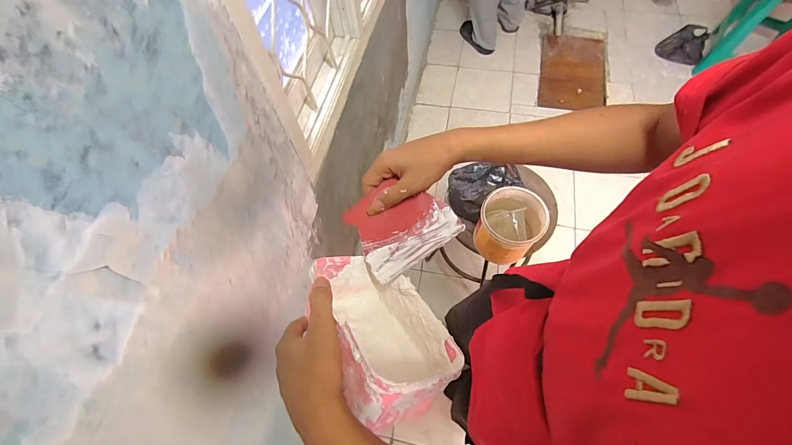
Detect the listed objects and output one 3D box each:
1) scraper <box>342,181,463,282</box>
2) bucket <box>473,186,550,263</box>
[{"bbox_3d":[0.005,0.000,0.439,0.123,0.005,0.106,-34,82,4],"label":"scraper"},{"bbox_3d":[0.288,0.007,0.886,0.148,0.144,0.154,-2,63,3],"label":"bucket"}]

